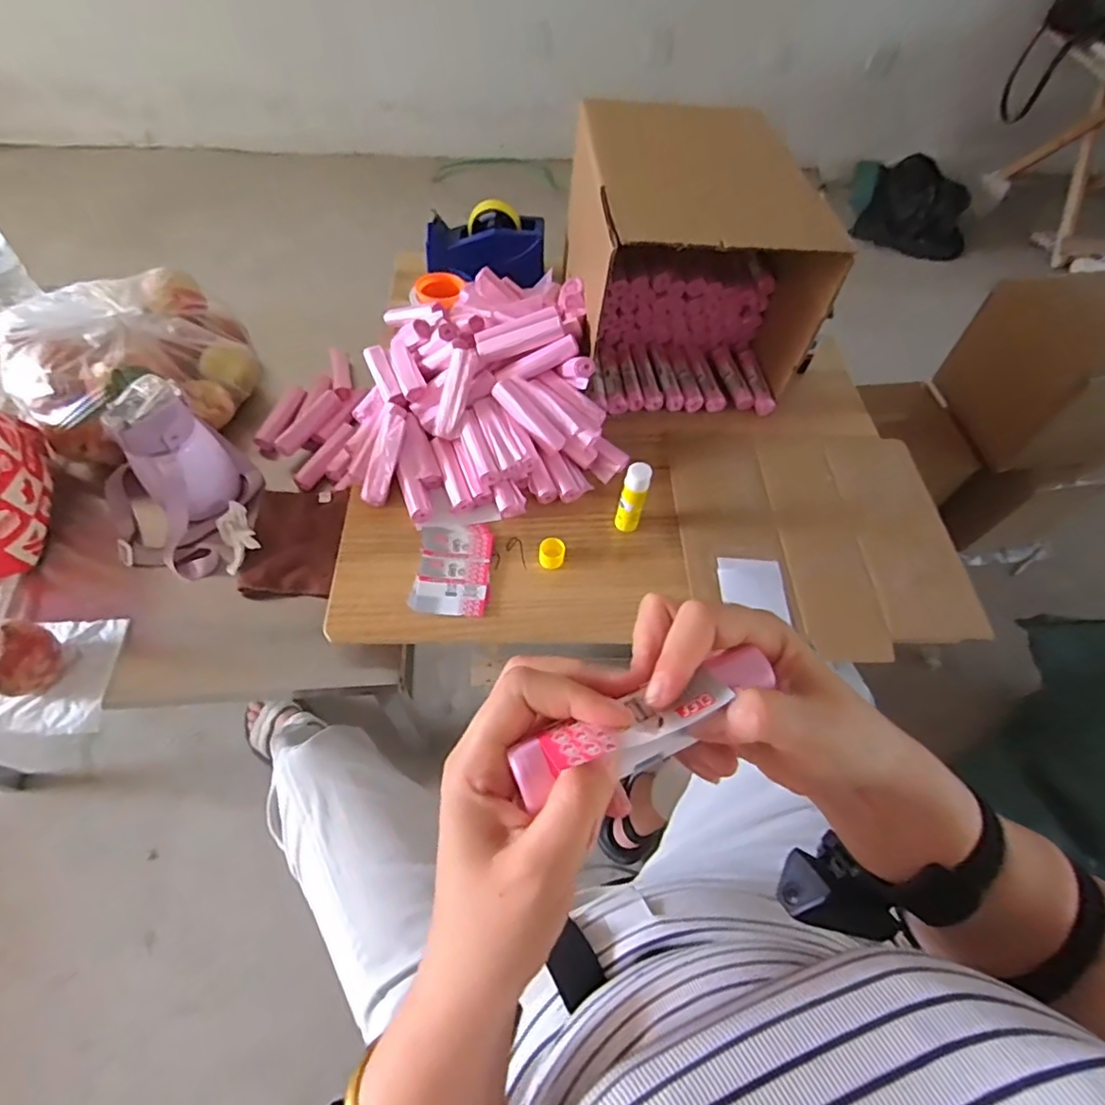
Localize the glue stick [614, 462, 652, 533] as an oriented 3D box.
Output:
[{"bbox_3d":[0.100,-0.065,0.724,0.031,0.109,0.031,15,58,6],"label":"glue stick"}]

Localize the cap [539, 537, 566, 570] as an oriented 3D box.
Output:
[{"bbox_3d":[-0.001,0.002,0.720,0.032,0.024,0.036,5,58,-1],"label":"cap"}]

